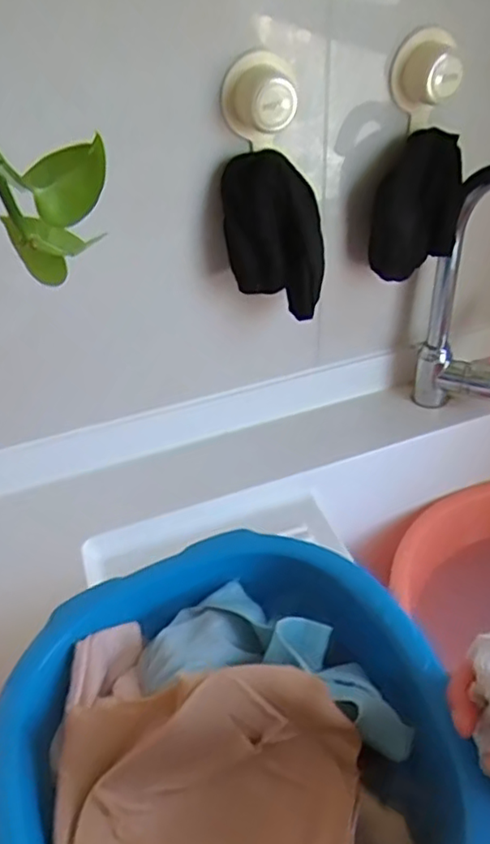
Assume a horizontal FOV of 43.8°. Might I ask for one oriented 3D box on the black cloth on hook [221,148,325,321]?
[{"bbox_3d":[0.028,-0.174,0.569,0.088,0.135,0.064,2,40,6],"label":"black cloth on hook"}]

